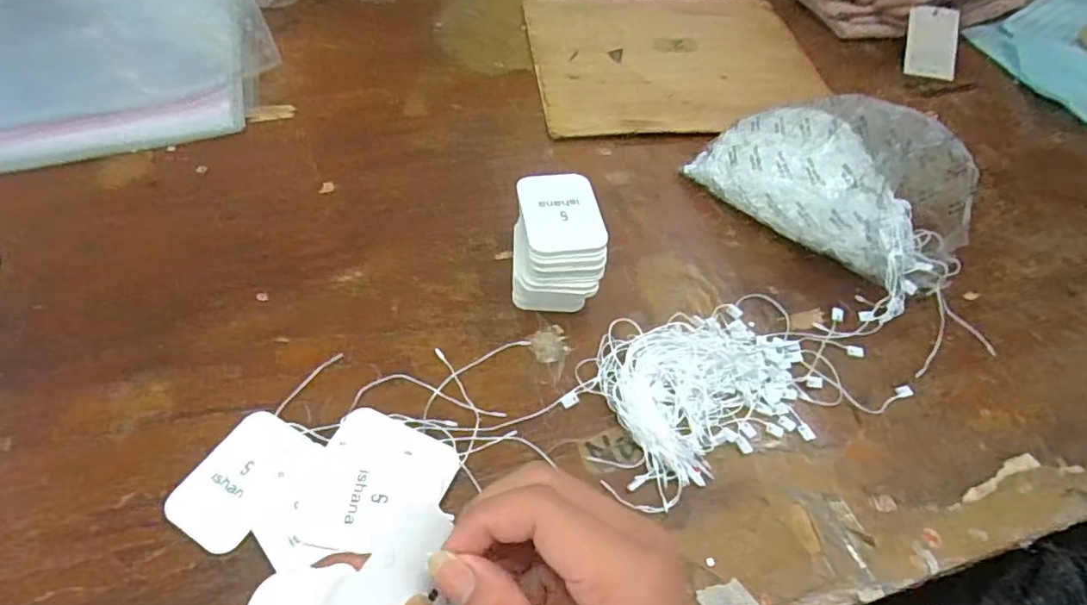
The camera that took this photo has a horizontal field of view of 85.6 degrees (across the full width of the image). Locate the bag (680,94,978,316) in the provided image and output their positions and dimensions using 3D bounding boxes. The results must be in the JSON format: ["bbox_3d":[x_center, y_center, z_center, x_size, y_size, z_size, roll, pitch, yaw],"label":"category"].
[{"bbox_3d":[0.219,-0.100,0.424,0.099,0.116,0.194,-30,60,-24],"label":"bag"}]

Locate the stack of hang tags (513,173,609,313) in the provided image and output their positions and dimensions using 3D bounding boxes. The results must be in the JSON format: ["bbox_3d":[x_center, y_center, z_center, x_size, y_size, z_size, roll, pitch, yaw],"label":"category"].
[{"bbox_3d":[0.010,-0.039,0.399,0.057,0.057,0.076,3,53,-2],"label":"stack of hang tags"}]

